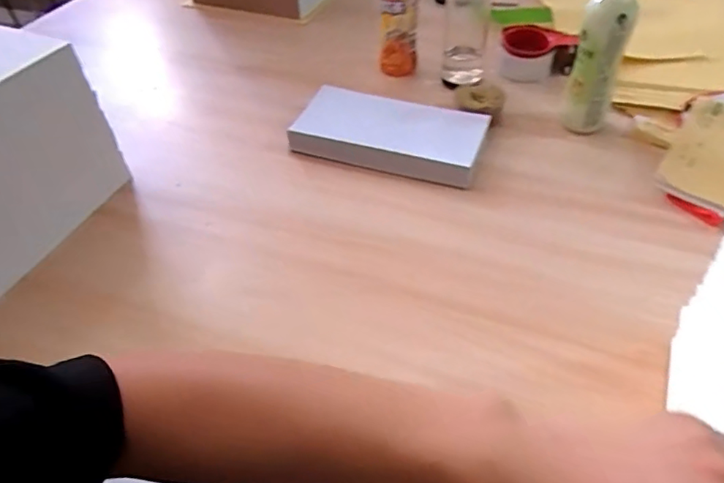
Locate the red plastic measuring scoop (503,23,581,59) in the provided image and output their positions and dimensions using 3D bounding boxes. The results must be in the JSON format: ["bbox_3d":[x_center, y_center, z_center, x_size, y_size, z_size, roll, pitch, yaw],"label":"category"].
[{"bbox_3d":[0.286,-0.328,0.899,0.114,0.034,0.055,1,46,4],"label":"red plastic measuring scoop"}]

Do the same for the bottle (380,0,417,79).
[{"bbox_3d":[0.059,-0.362,0.870,0.061,0.199,0.064,3,48,6],"label":"bottle"}]

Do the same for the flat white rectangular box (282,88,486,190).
[{"bbox_3d":[0.040,-0.157,0.781,0.266,0.031,0.132,14,50,16],"label":"flat white rectangular box"}]

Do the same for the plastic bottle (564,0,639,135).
[{"bbox_3d":[0.309,-0.241,0.719,0.058,0.200,0.055,14,50,16],"label":"plastic bottle"}]

